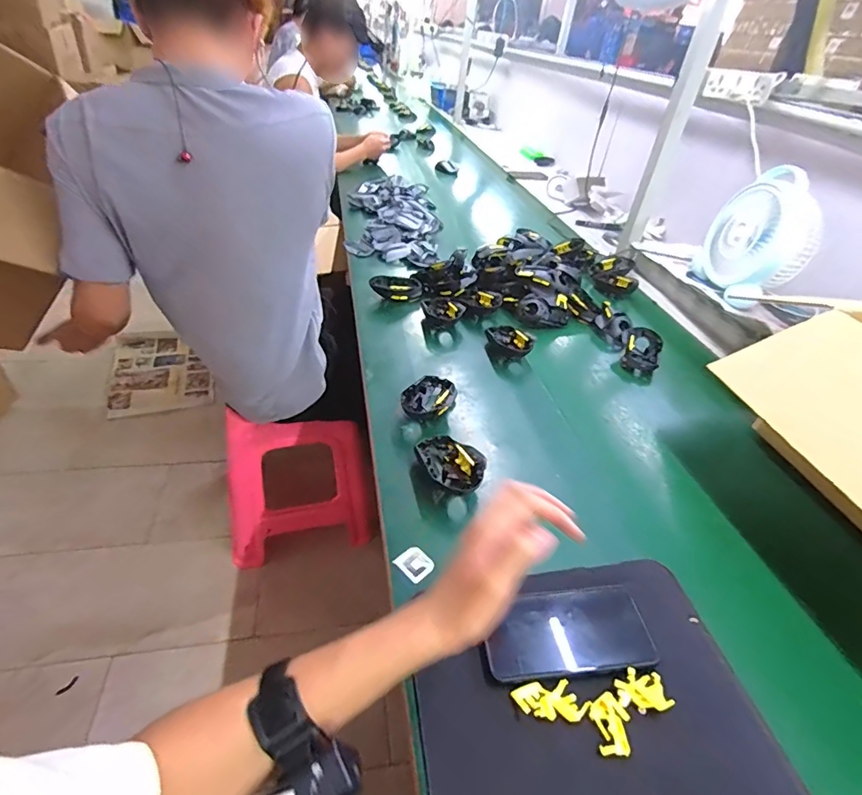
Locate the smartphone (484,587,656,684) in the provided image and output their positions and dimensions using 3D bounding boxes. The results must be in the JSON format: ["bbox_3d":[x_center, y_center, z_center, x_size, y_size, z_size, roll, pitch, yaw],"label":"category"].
[{"bbox_3d":[0.131,0.232,0.461,0.158,0.013,0.079,-3,38,-5],"label":"smartphone"}]

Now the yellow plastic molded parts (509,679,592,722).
[{"bbox_3d":[0.106,0.269,0.415,0.064,0.013,0.031,-6,39,-8],"label":"yellow plastic molded parts"}]

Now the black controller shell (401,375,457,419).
[{"bbox_3d":[-0.001,0.000,0.734,0.065,0.034,0.090,24,42,19],"label":"black controller shell"}]

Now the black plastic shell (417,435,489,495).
[{"bbox_3d":[0.024,0.089,0.619,0.069,0.040,0.107,-27,46,-31],"label":"black plastic shell"}]

